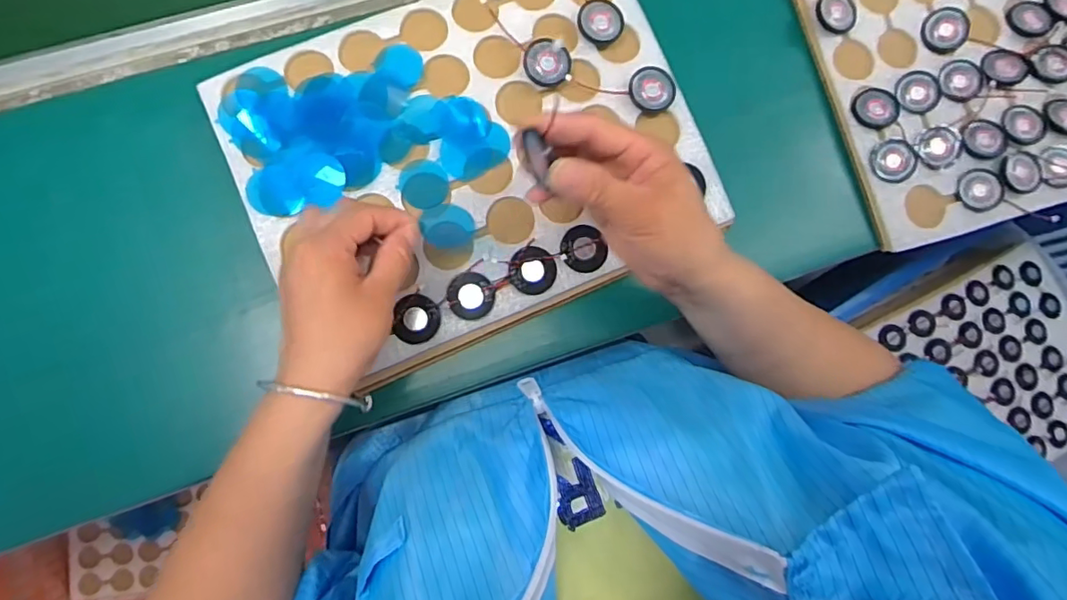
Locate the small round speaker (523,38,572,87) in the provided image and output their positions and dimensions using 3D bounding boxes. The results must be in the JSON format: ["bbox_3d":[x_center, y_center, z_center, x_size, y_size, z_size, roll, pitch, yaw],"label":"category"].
[{"bbox_3d":[0.011,-0.175,0.405,0.034,0.009,0.034,1,82,-4],"label":"small round speaker"}]

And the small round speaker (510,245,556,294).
[{"bbox_3d":[0.000,-0.021,0.395,0.033,0.004,0.033,1,82,-4],"label":"small round speaker"}]

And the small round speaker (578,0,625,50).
[{"bbox_3d":[0.050,-0.208,0.413,0.032,0.008,0.034,1,82,-4],"label":"small round speaker"}]

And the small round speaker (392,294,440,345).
[{"bbox_3d":[-0.080,0.013,0.383,0.030,0.005,0.033,1,82,-4],"label":"small round speaker"}]

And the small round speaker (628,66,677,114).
[{"bbox_3d":[0.089,-0.156,0.412,0.035,0.008,0.032,1,82,-4],"label":"small round speaker"}]

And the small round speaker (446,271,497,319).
[{"bbox_3d":[-0.043,-0.003,0.390,0.033,0.004,0.032,1,82,-4],"label":"small round speaker"}]

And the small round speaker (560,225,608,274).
[{"bbox_3d":[0.036,-0.037,0.399,0.033,0.007,0.033,1,82,-4],"label":"small round speaker"}]

